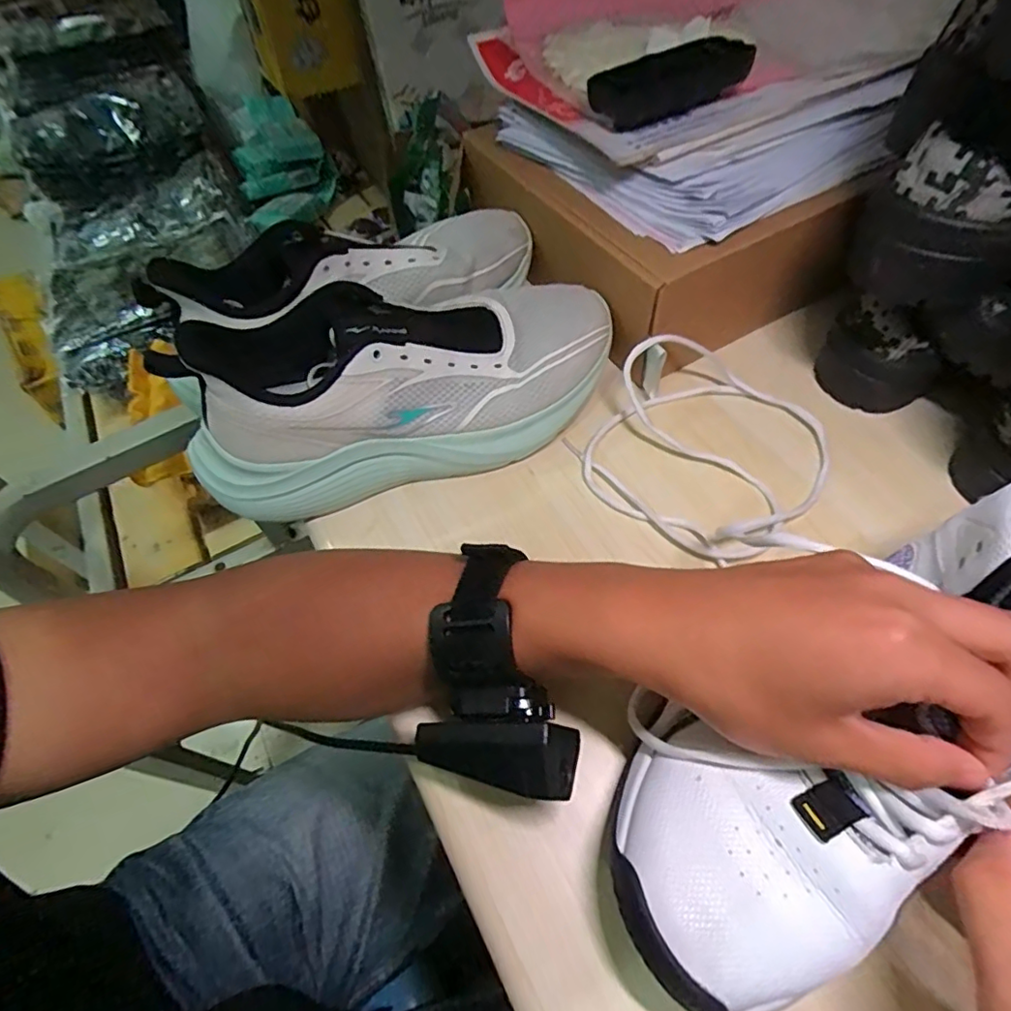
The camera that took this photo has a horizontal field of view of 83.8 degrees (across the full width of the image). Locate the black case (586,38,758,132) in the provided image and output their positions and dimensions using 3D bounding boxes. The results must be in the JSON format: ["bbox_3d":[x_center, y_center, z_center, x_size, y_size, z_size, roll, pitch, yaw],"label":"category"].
[{"bbox_3d":[0.114,-0.296,0.394,0.109,0.028,0.039,-21,57,-9],"label":"black case"}]

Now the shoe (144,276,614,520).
[{"bbox_3d":[-0.060,-0.078,0.360,0.270,0.107,0.094,-20,57,-8],"label":"shoe"}]

